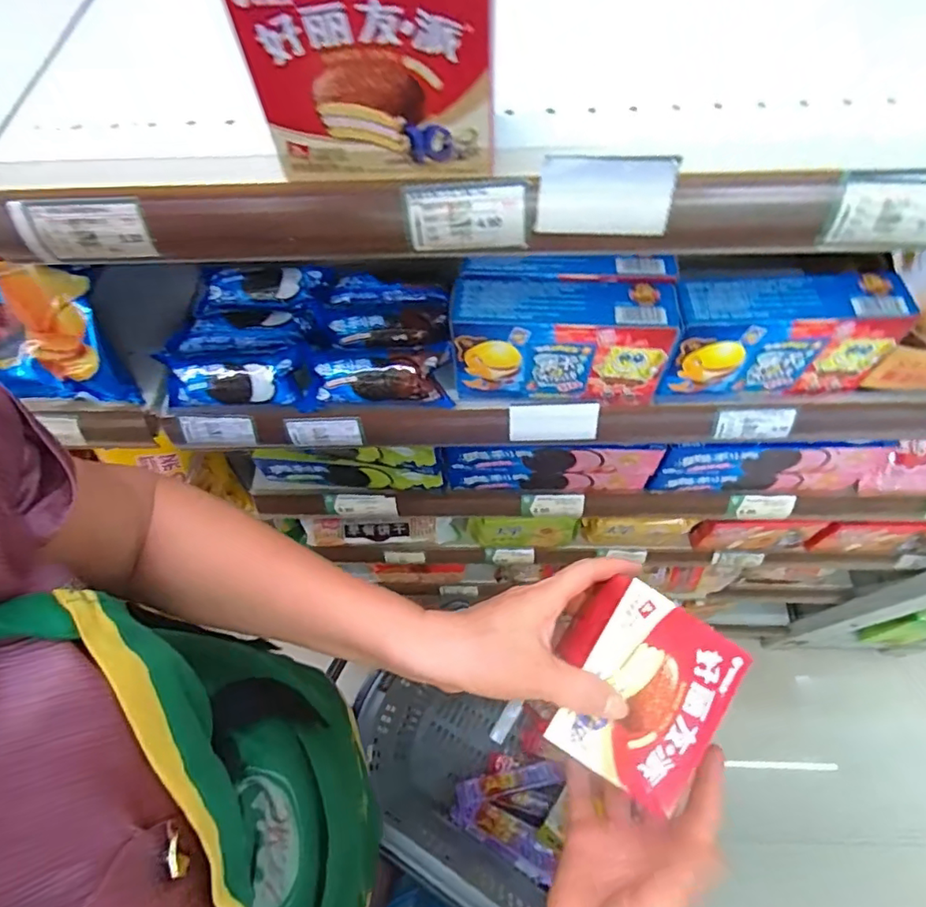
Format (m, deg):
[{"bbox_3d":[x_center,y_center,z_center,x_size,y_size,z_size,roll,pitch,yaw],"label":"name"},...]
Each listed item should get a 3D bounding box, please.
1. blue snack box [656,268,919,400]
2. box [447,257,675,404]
[{"bbox_3d":[0.225,-0.085,0.411,0.151,0.085,0.046,-1,62,2],"label":"blue snack box"},{"bbox_3d":[0.072,-0.090,0.422,0.151,0.087,0.069,1,63,4],"label":"box"}]

